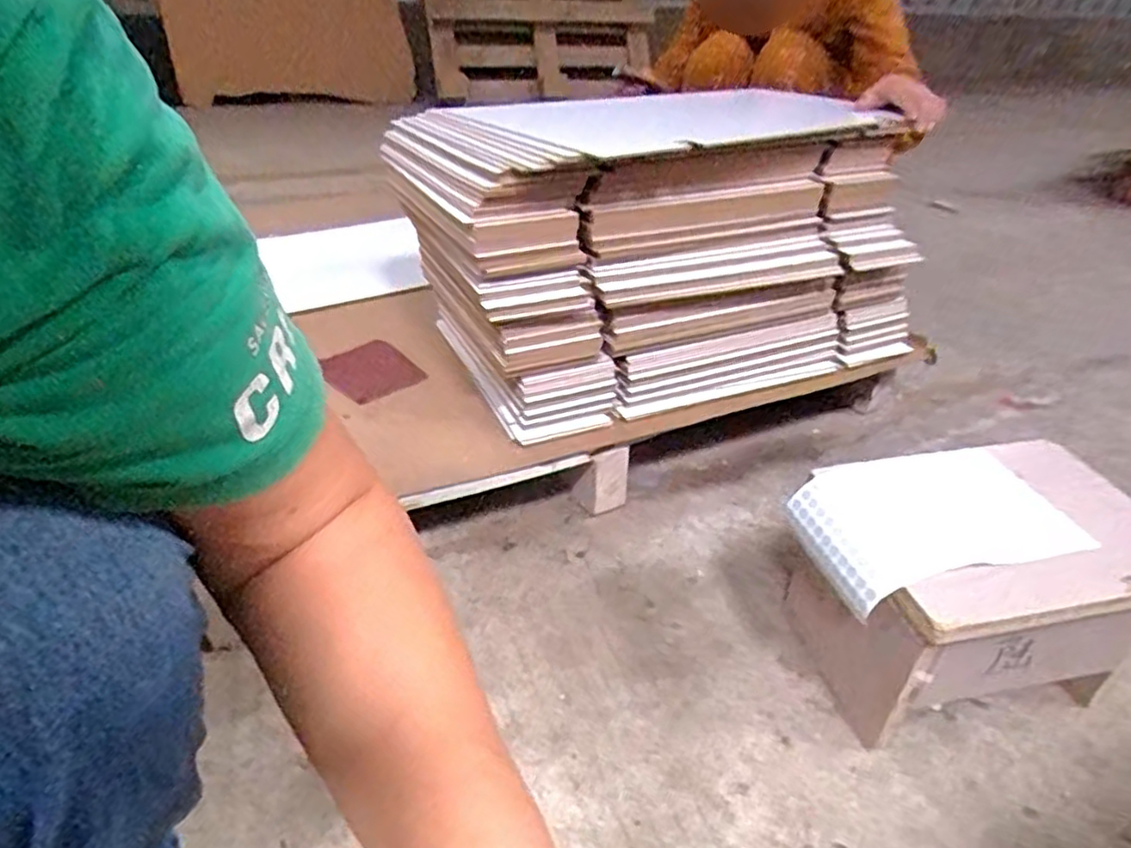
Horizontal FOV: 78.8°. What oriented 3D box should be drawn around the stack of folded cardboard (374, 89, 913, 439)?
[{"bbox_3d":[0.126,-0.246,0.893,0.615,0.300,0.348,-12,36,-21],"label":"stack of folded cardboard"}]

